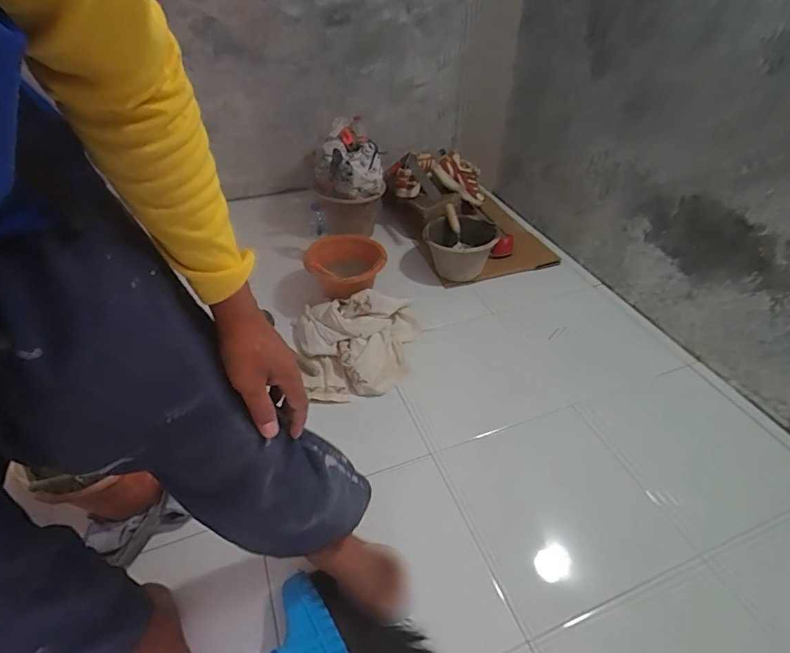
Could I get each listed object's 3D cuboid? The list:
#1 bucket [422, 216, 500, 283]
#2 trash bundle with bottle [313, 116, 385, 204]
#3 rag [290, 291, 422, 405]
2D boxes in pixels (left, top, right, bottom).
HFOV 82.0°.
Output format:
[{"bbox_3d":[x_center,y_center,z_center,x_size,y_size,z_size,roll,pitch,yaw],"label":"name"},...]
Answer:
[{"bbox_3d":[0.231,-0.280,1.658,0.258,0.161,0.228,7,43,6],"label":"bucket"},{"bbox_3d":[-0.165,-0.582,1.626,0.263,0.256,0.207,-5,43,-7],"label":"trash bundle with bottle"},{"bbox_3d":[-0.107,0.046,1.295,0.386,0.112,0.336,-6,43,-8],"label":"rag"}]

